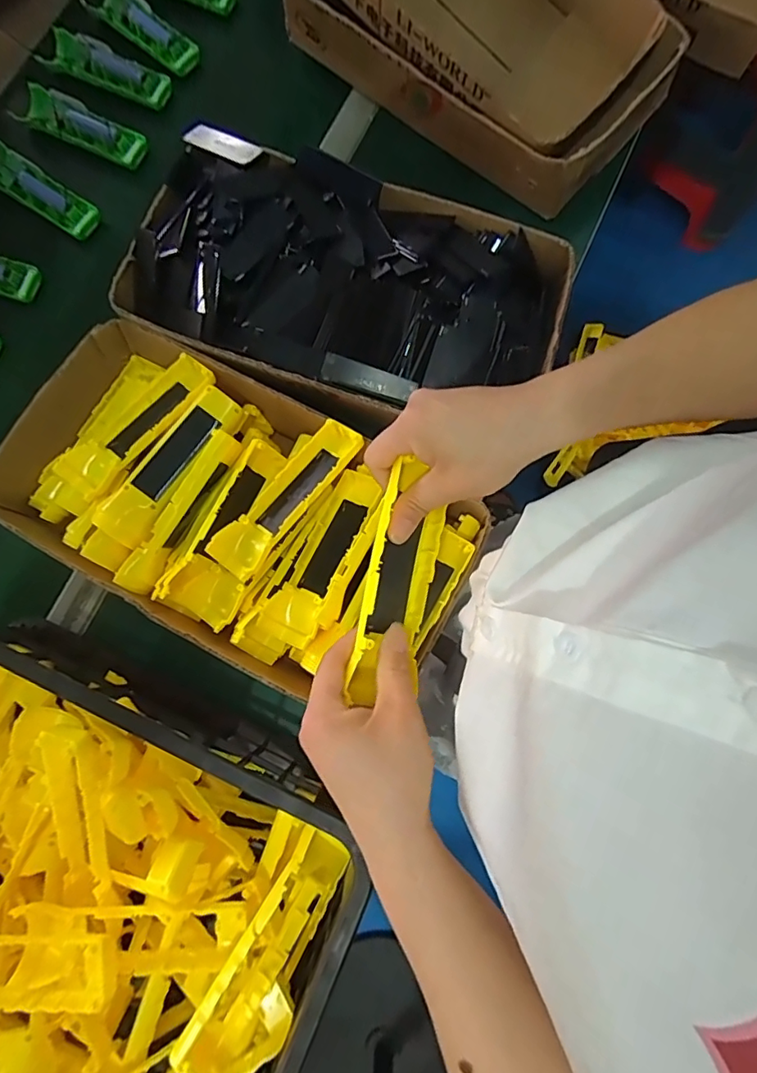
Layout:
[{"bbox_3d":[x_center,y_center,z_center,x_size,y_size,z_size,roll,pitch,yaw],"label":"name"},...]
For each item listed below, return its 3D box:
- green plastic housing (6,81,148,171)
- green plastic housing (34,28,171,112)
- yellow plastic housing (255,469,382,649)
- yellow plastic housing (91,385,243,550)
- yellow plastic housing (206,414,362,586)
[{"bbox_3d":[-0.367,-0.507,0.647,0.173,0.018,0.049,27,79,7],"label":"green plastic housing"},{"bbox_3d":[-0.342,-0.591,0.664,0.169,0.019,0.051,24,79,6],"label":"green plastic housing"},{"bbox_3d":[-0.045,0.015,0.460,0.048,0.033,0.162,27,79,7],"label":"yellow plastic housing"},{"bbox_3d":[-0.190,-0.067,0.480,0.047,0.020,0.162,32,80,8],"label":"yellow plastic housing"},{"bbox_3d":[-0.079,-0.035,0.464,0.045,0.024,0.161,37,80,8],"label":"yellow plastic housing"}]

